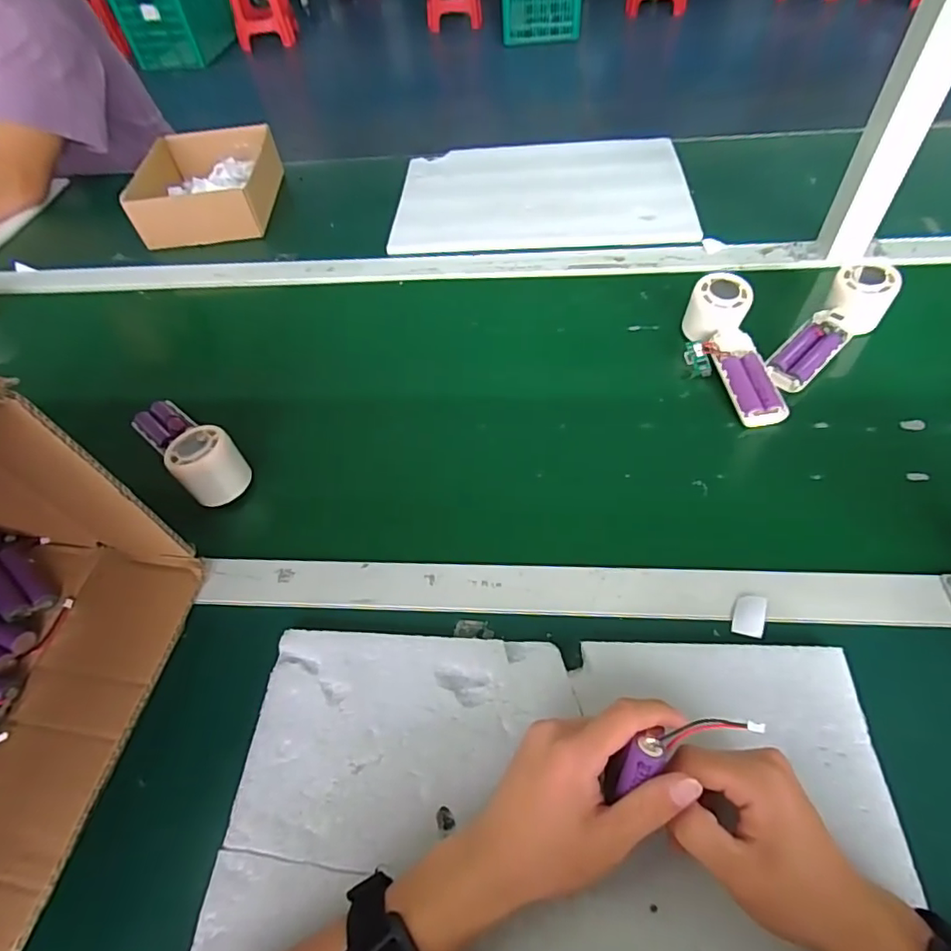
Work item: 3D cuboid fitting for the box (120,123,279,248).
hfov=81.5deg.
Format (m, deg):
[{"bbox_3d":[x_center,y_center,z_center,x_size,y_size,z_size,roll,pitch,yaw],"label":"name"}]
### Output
[{"bbox_3d":[-0.400,-0.429,0.824,0.186,0.070,0.208,-5,53,2],"label":"box"}]

